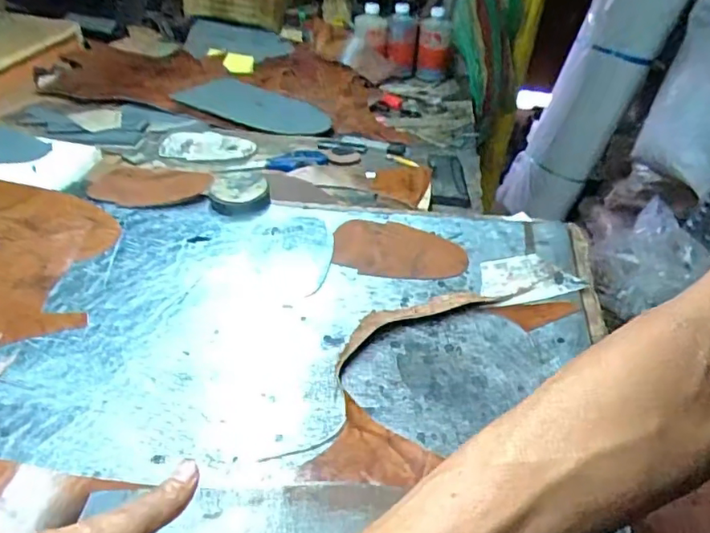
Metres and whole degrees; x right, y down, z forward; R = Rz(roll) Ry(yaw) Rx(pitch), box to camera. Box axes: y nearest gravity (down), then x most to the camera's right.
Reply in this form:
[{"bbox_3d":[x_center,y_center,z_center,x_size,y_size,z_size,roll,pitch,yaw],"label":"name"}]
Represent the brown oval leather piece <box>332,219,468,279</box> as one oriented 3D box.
[{"bbox_3d":[0.051,-0.020,0.673,0.157,0.006,0.099,8,41,13],"label":"brown oval leather piece"}]

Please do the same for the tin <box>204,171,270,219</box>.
[{"bbox_3d":[-0.154,-0.094,0.750,0.078,0.034,0.077,2,36,-1],"label":"tin"}]

